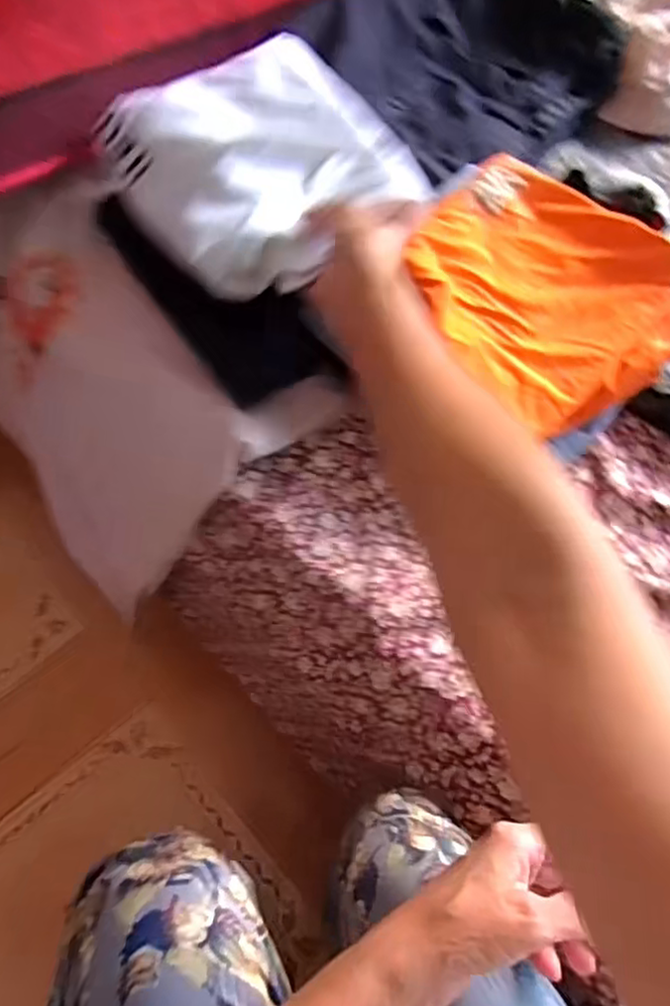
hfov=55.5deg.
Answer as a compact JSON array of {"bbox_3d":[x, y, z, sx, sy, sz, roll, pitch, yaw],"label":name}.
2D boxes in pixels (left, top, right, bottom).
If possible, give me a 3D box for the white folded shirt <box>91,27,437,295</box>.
[{"bbox_3d":[-0.057,-0.266,0.507,0.197,0.039,0.223,-30,68,-13],"label":"white folded shirt"}]

